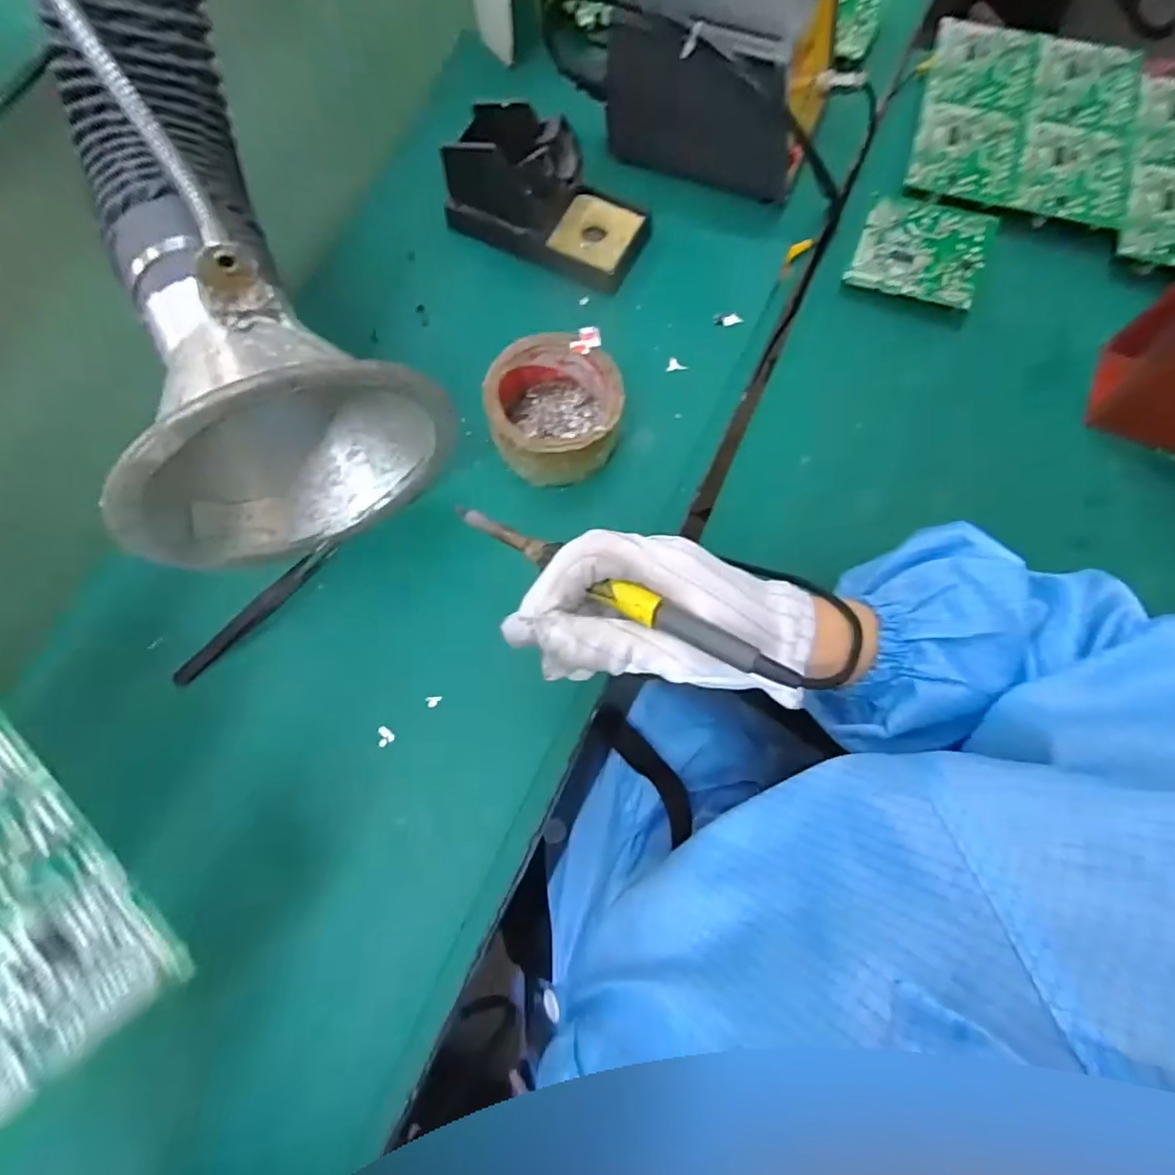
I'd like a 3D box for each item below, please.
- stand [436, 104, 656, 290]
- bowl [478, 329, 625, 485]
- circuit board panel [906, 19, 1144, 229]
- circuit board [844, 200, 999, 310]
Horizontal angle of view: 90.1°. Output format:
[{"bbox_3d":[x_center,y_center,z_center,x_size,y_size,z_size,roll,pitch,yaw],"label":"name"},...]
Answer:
[{"bbox_3d":[-0.032,-0.297,0.438,0.146,0.073,0.068,25,76,9],"label":"stand"},{"bbox_3d":[-0.021,-0.119,0.397,0.085,0.055,0.090,0,74,2],"label":"bowl"},{"bbox_3d":[0.368,-0.395,0.490,0.166,0.008,0.191,16,75,6],"label":"circuit board panel"},{"bbox_3d":[0.264,-0.267,0.463,0.093,0.008,0.089,20,78,12],"label":"circuit board"}]

